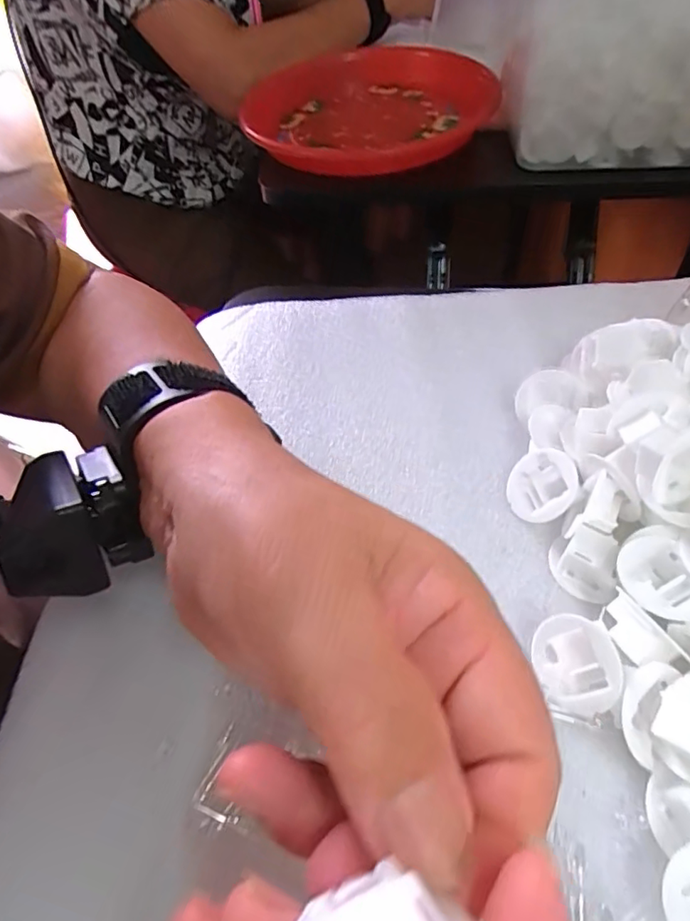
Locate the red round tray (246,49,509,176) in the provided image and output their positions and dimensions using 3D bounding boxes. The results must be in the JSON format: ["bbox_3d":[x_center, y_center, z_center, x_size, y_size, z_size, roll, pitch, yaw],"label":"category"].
[{"bbox_3d":[0.021,-0.337,0.533,0.218,0.033,0.215,-3,52,3],"label":"red round tray"}]

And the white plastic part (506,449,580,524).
[{"bbox_3d":[0.089,0.013,0.254,0.012,0.034,0.031,12,71,-33],"label":"white plastic part"}]

